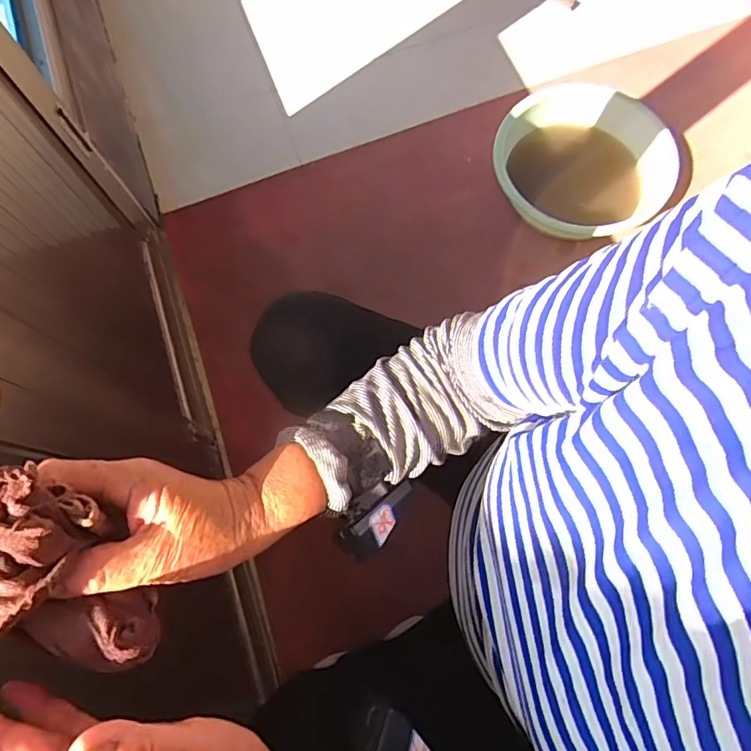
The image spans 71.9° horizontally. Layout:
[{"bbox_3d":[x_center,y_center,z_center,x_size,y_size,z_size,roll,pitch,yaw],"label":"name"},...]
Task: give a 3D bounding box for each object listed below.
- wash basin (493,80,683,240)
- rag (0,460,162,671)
[{"bbox_3d":[0.461,-0.467,1.173,0.378,0.127,0.360,0,73,1],"label":"wash basin"},{"bbox_3d":[-0.167,0.101,0.267,0.085,0.069,0.094,0,73,2],"label":"rag"}]

